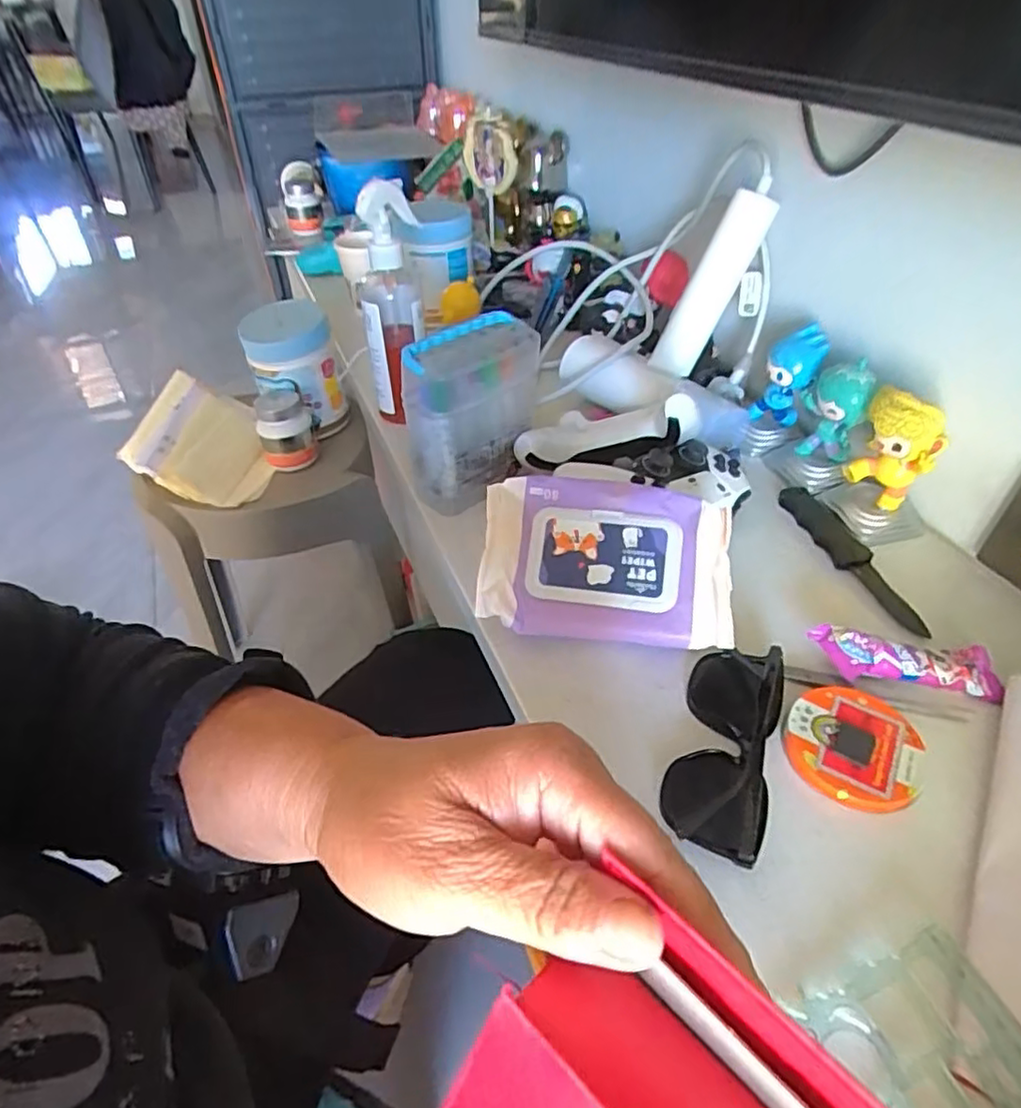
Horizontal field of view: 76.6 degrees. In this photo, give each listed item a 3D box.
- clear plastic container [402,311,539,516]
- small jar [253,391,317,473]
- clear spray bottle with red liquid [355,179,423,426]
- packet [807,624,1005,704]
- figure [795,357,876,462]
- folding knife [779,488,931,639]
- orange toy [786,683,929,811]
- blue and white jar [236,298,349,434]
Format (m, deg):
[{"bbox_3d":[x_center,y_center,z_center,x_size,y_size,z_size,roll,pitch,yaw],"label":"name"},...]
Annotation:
[{"bbox_3d":[-0.031,-0.113,0.535,0.110,0.129,0.060,-32,52,-30],"label":"clear plastic container"},{"bbox_3d":[-0.247,-0.135,0.715,0.056,0.072,0.052,-12,44,-12],"label":"small jar"},{"bbox_3d":[-0.110,-0.232,0.607,0.061,0.202,0.062,-10,44,-10],"label":"clear spray bottle with red liquid"},{"bbox_3d":[0.252,0.066,0.410,0.111,0.019,0.033,5,43,5],"label":"packet"},{"bbox_3d":[0.269,-0.114,0.545,0.048,0.095,0.035,22,47,22],"label":"figure"},{"bbox_3d":[0.260,0.001,0.497,0.033,0.016,0.153,-9,43,-9],"label":"folding knife"},{"bbox_3d":[0.201,0.112,0.376,0.077,0.008,0.073,0,43,0],"label":"orange toy"},{"bbox_3d":[-0.247,-0.210,0.741,0.095,0.125,0.082,-16,45,-17],"label":"blue and white jar"}]

